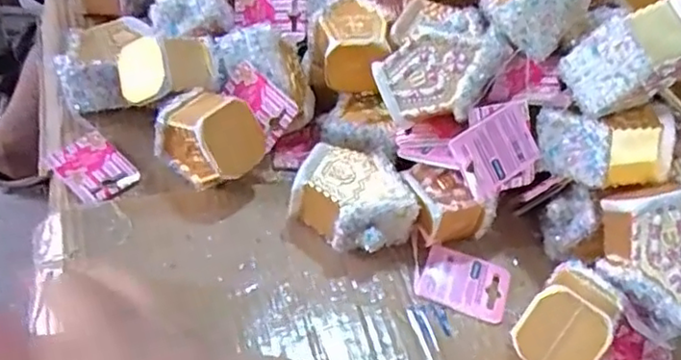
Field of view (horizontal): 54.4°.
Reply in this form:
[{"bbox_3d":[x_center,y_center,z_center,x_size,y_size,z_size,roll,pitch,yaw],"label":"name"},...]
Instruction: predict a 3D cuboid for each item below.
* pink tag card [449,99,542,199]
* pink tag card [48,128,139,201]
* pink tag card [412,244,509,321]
[{"bbox_3d":[0.108,-0.021,0.459,0.057,0.045,0.011,-32,14,-7],"label":"pink tag card"},{"bbox_3d":[-0.186,-0.009,0.498,0.058,0.008,0.045,41,58,16],"label":"pink tag card"},{"bbox_3d":[0.088,0.073,0.469,0.064,0.004,0.045,20,56,5],"label":"pink tag card"}]

